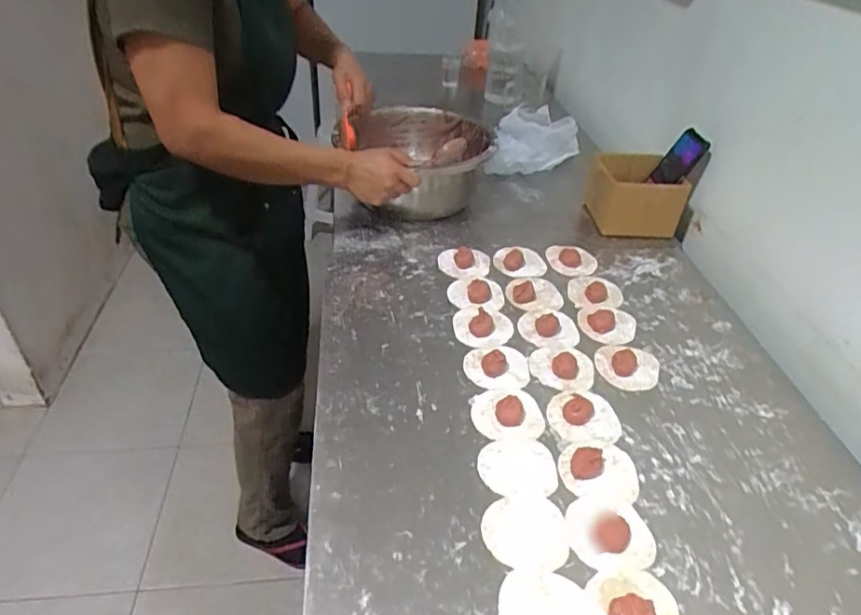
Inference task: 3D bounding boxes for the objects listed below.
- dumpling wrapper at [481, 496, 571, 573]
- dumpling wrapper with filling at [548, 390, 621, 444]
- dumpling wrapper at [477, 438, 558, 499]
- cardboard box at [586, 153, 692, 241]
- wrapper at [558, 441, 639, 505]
[{"bbox_3d":[0.092,0.218,0.564,0.080,0.004,0.076,1,40,-1],"label":"dumpling wrapper"},{"bbox_3d":[0.182,0.122,0.681,0.082,0.024,0.076,-3,40,-6],"label":"dumpling wrapper with filling"},{"bbox_3d":[0.094,0.173,0.628,0.082,0.005,0.077,1,34,-1],"label":"dumpling wrapper"},{"bbox_3d":[0.366,-0.205,1.055,0.145,0.096,0.148,3,38,0],"label":"cardboard box"},{"bbox_3d":[0.182,0.168,0.624,0.081,0.021,0.071,5,40,3],"label":"wrapper"}]

